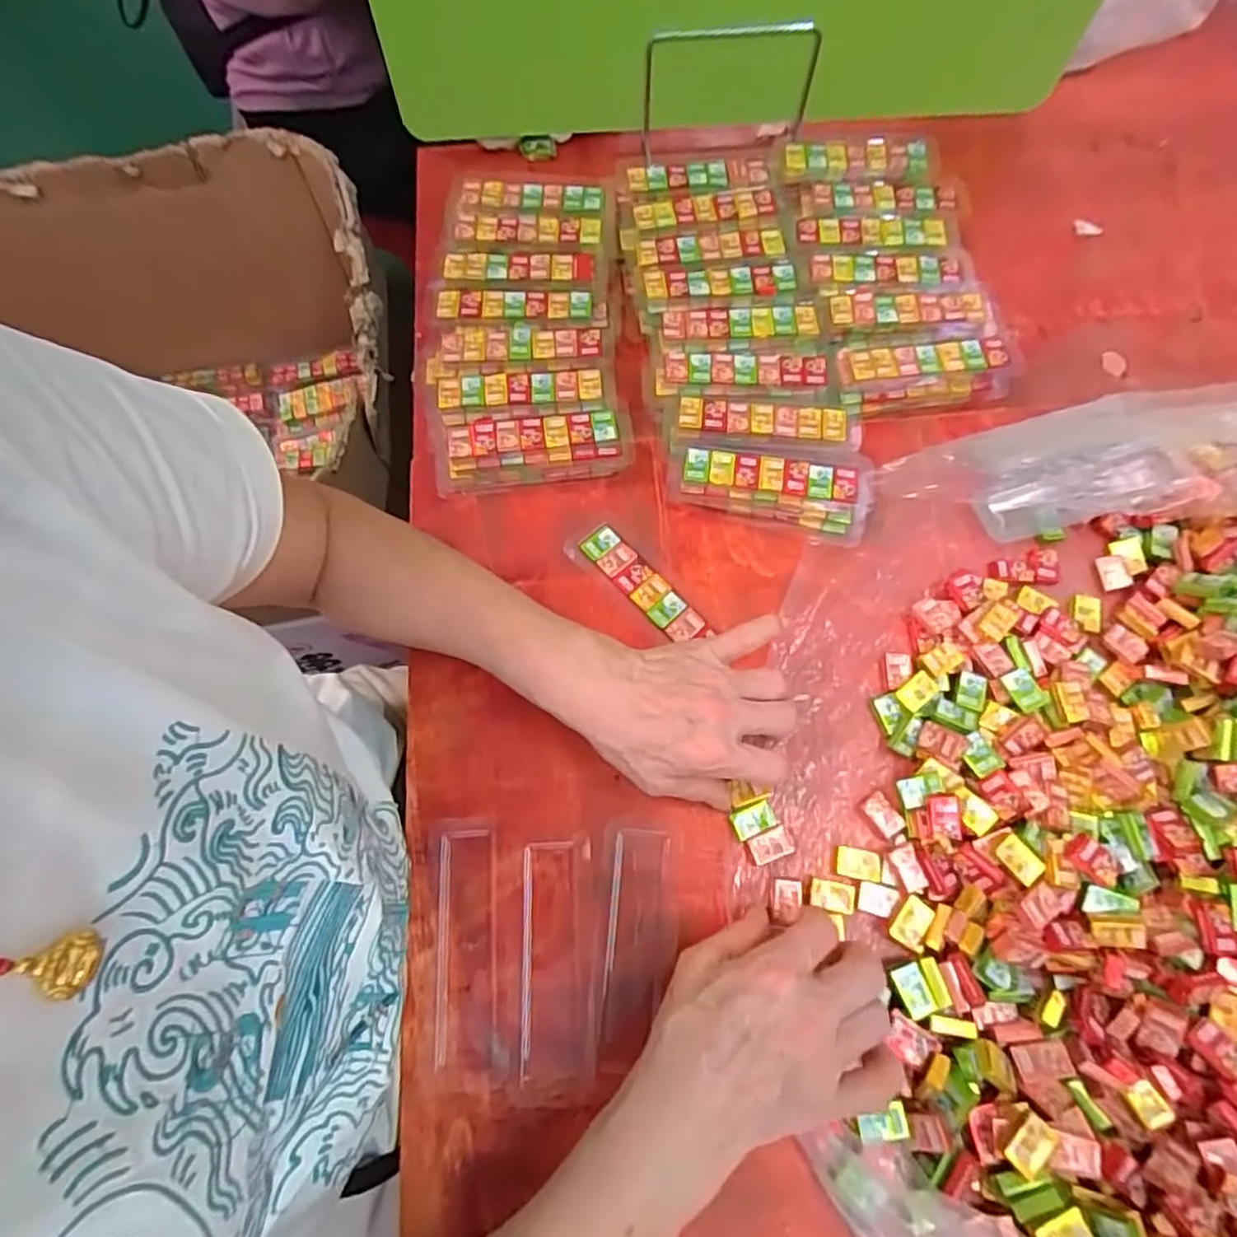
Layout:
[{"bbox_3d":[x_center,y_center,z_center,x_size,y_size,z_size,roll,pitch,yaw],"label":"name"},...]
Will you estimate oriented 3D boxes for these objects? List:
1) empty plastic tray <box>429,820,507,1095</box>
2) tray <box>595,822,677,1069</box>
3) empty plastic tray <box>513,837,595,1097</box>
[{"bbox_3d":[-0.089,0.190,0.380,0.041,0.008,0.140,-6,69,-2],"label":"empty plastic tray"},{"bbox_3d":[0.011,0.188,0.383,0.043,0.010,0.126,3,69,1],"label":"tray"},{"bbox_3d":[-0.037,0.195,0.379,0.045,0.013,0.127,-2,69,-1],"label":"empty plastic tray"}]

